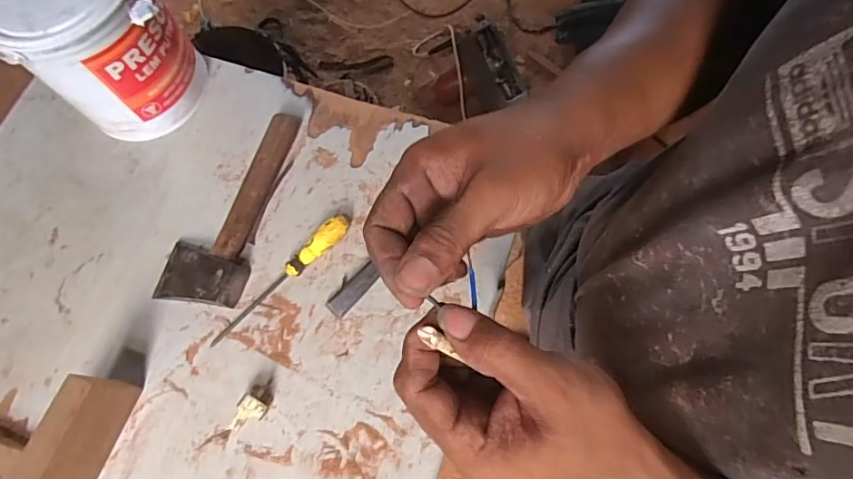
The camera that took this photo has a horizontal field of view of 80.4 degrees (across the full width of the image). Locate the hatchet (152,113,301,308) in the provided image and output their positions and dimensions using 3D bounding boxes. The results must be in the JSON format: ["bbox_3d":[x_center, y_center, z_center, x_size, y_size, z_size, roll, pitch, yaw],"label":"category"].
[{"bbox_3d":[-0.254,-0.051,0.646,0.113,0.035,0.272,10,76,7],"label":"hatchet"}]

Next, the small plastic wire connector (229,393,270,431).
[{"bbox_3d":[-0.198,0.196,0.564,0.030,0.027,0.043,30,77,11],"label":"small plastic wire connector"}]

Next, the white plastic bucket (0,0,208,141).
[{"bbox_3d":[-0.393,-0.250,0.628,0.162,0.209,0.157,-1,74,4],"label":"white plastic bucket"}]

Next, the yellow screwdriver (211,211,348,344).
[{"bbox_3d":[-0.175,0.048,0.617,0.024,0.025,0.217,42,82,14],"label":"yellow screwdriver"}]

